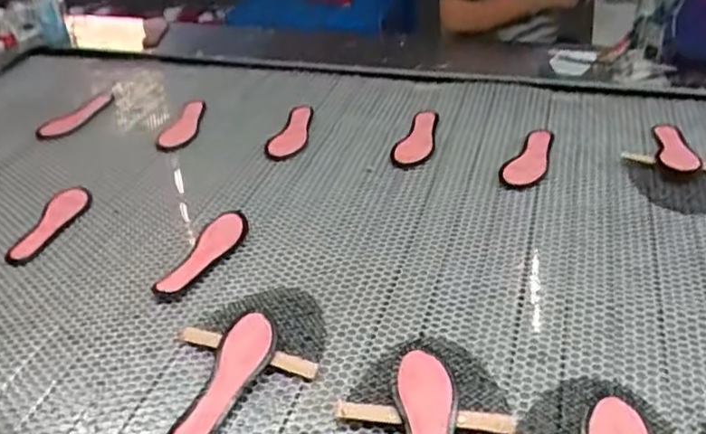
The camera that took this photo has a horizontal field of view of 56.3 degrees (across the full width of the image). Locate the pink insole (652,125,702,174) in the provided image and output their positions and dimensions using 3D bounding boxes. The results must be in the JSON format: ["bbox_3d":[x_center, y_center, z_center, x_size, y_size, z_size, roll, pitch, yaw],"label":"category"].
[{"bbox_3d":[0.651,-0.146,1.342,0.077,0.010,0.204,3,34,13],"label":"pink insole"}]

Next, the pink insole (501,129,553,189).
[{"bbox_3d":[0.364,-0.124,1.347,0.079,0.013,0.221,12,37,25],"label":"pink insole"}]

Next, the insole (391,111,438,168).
[{"bbox_3d":[0.142,-0.180,1.441,0.084,0.010,0.236,4,35,14],"label":"insole"}]

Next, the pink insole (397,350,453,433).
[{"bbox_3d":[0.093,0.255,0.802,0.063,0.033,0.210,-5,33,1],"label":"pink insole"}]

